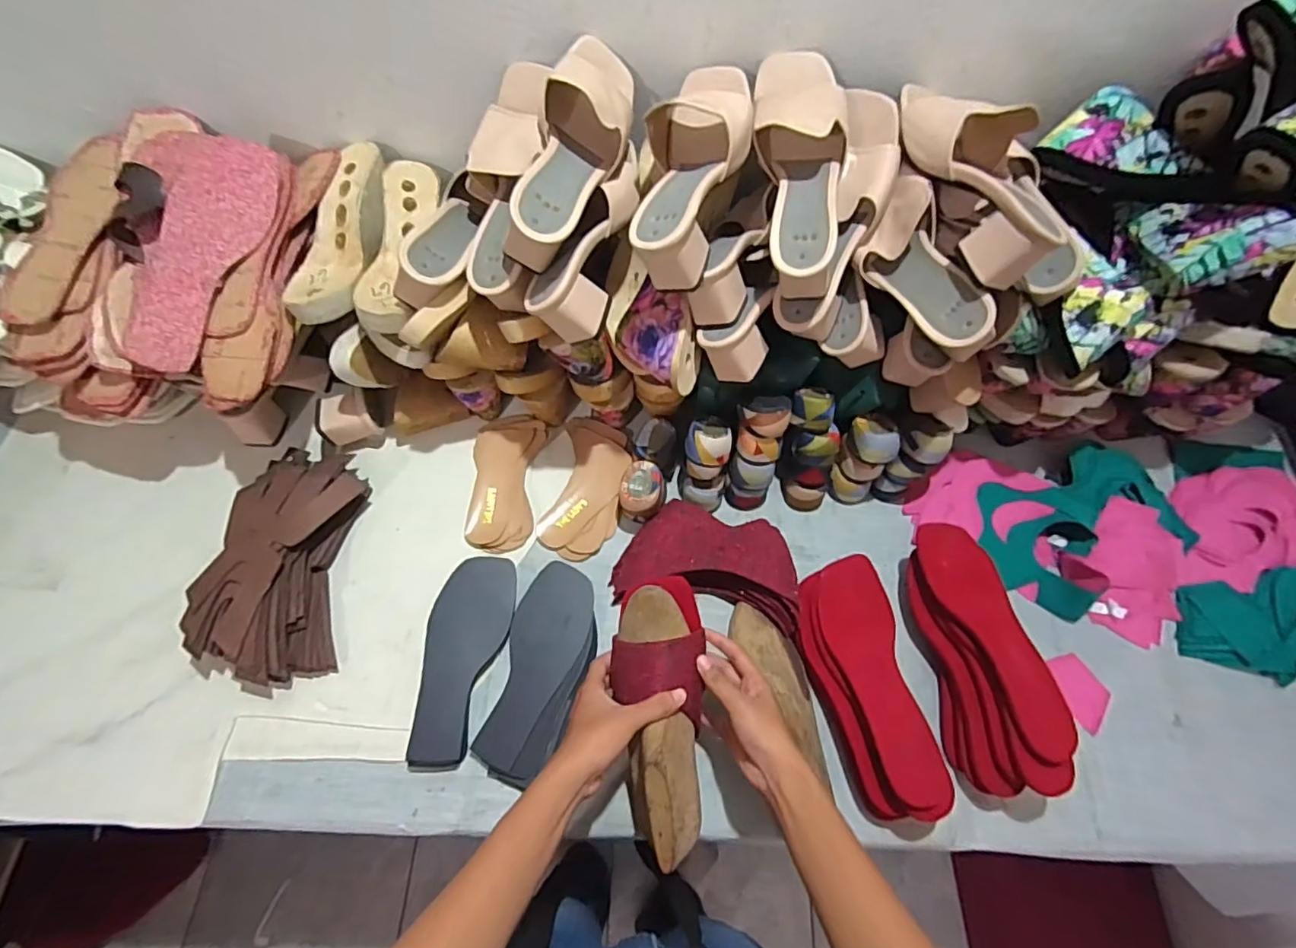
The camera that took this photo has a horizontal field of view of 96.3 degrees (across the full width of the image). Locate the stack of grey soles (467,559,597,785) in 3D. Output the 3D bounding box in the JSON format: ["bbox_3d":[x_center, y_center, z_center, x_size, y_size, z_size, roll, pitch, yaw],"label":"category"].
[{"bbox_3d":[-0.112,0.207,0.622,0.090,0.022,0.221,12,64,3],"label":"stack of grey soles"}]

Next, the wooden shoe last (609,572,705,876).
[{"bbox_3d":[0.011,0.218,0.531,0.080,0.080,0.236,-1,69,-3],"label":"wooden shoe last"}]

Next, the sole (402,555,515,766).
[{"bbox_3d":[-0.198,0.197,0.623,0.082,0.022,0.215,6,64,0],"label":"sole"}]

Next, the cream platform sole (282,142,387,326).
[{"bbox_3d":[-0.346,-0.264,0.642,0.089,0.052,0.226,4,64,0],"label":"cream platform sole"}]

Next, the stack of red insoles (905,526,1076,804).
[{"bbox_3d":[0.348,0.189,0.616,0.093,0.090,0.258,-2,64,-3],"label":"stack of red insoles"}]

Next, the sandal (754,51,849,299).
[{"bbox_3d":[0.143,-0.293,0.551,0.085,0.084,0.233,-1,84,-3],"label":"sandal"}]

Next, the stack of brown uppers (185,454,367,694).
[{"bbox_3d":[-0.408,0.090,0.644,0.138,0.058,0.270,0,64,-3],"label":"stack of brown uppers"}]

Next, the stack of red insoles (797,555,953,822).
[{"bbox_3d":[0.223,0.214,0.602,0.094,0.054,0.245,-5,65,-5],"label":"stack of red insoles"}]

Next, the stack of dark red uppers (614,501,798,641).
[{"bbox_3d":[0.071,0.097,0.666,0.207,0.060,0.124,12,64,3],"label":"stack of dark red uppers"}]

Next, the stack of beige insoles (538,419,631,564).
[{"bbox_3d":[-0.075,0.014,0.734,0.087,0.013,0.189,10,64,3],"label":"stack of beige insoles"}]

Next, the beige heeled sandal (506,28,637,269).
[{"bbox_3d":[-0.069,-0.298,0.542,0.081,0.095,0.233,17,65,6],"label":"beige heeled sandal"}]

